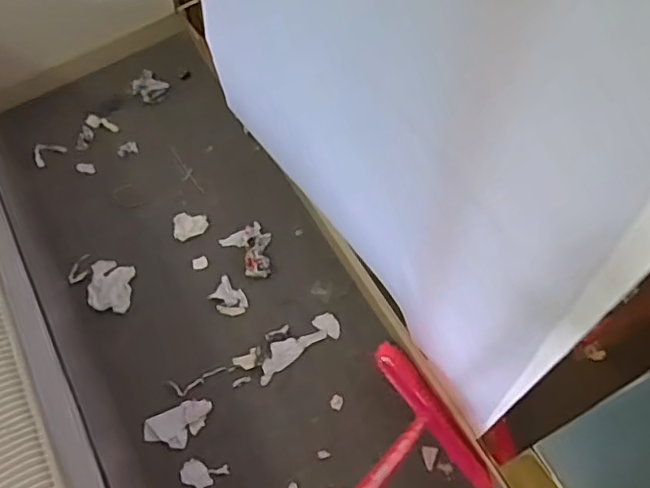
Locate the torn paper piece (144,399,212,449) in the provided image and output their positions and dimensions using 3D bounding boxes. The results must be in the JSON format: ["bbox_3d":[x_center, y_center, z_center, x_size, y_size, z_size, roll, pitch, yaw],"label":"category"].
[{"bbox_3d":[-0.293,0.367,1.202,0.136,0.011,0.078,-22,64,-8],"label":"torn paper piece"}]

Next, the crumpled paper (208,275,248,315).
[{"bbox_3d":[-0.214,0.120,1.321,0.092,0.007,0.066,39,72,20],"label":"crumpled paper"}]

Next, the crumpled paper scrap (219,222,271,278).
[{"bbox_3d":[-0.163,0.012,1.366,0.097,0.026,0.140,-35,66,-13],"label":"crumpled paper scrap"}]

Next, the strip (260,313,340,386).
[{"bbox_3d":[-0.058,0.217,1.263,0.199,0.008,0.061,-31,66,-12],"label":"strip"}]

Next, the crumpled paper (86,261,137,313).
[{"bbox_3d":[-0.488,0.093,1.352,0.102,0.013,0.131,-1,63,3],"label":"crumpled paper"}]

